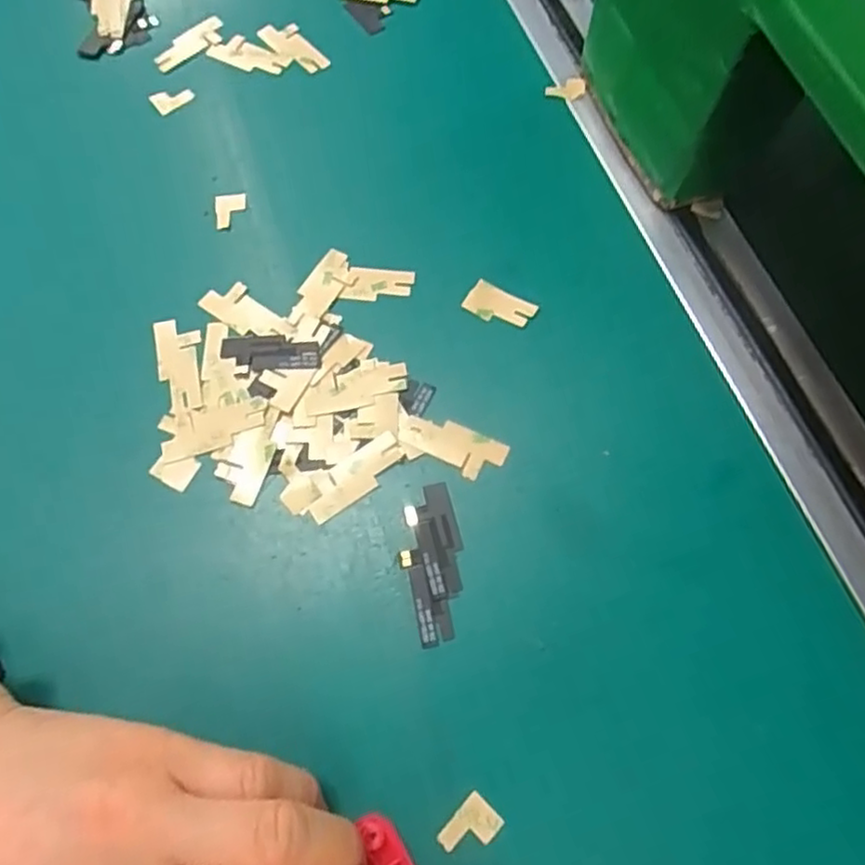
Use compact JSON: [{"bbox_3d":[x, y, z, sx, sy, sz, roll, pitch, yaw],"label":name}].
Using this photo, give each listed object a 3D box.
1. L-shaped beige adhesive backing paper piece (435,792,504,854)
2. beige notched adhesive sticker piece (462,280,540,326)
[{"bbox_3d":[0.012,0.124,0.214,0.013,0.004,0.018,42,74,15],"label":"L-shaped beige adhesive backing paper piece"},{"bbox_3d":[0.027,-0.051,0.281,0.028,0.004,0.015,28,71,11],"label":"beige notched adhesive sticker piece"}]

